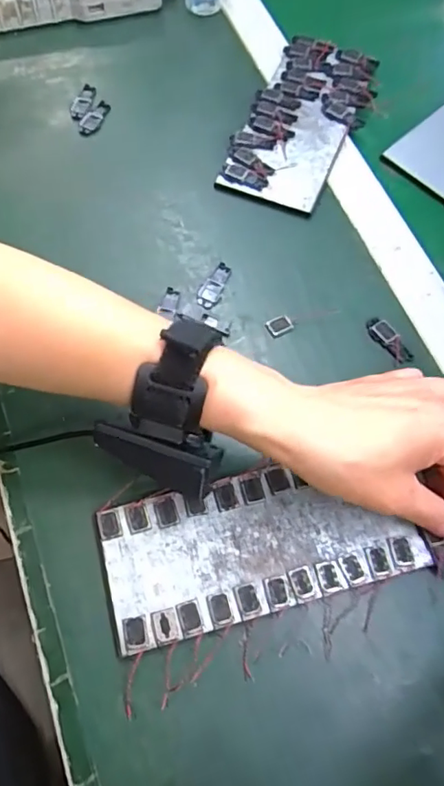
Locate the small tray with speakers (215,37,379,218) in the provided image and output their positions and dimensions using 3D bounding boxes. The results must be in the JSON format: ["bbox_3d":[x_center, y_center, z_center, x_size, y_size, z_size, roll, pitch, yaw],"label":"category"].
[{"bbox_3d":[0.070,-0.234,0.476,0.086,0.012,0.190,22,67,7],"label":"small tray with speakers"}]

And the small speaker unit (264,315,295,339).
[{"bbox_3d":[0.041,-0.047,0.393,0.017,0.005,0.014,-25,69,-13],"label":"small speaker unit"}]

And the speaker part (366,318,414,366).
[{"bbox_3d":[0.120,-0.038,0.393,0.017,0.004,0.040,-30,70,-14],"label":"speaker part"}]

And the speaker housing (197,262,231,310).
[{"bbox_3d":[-0.005,-0.079,0.409,0.016,0.004,0.040,25,67,9],"label":"speaker housing"}]

